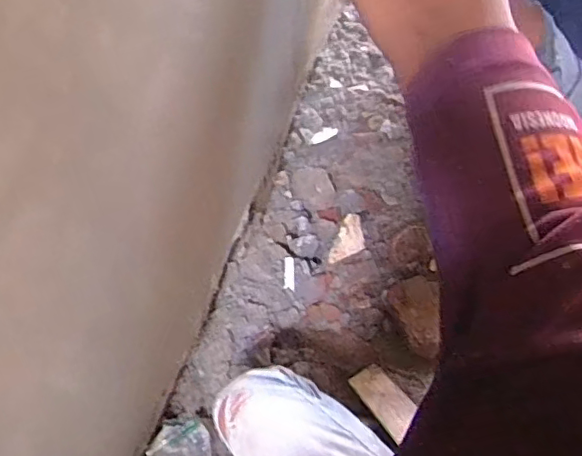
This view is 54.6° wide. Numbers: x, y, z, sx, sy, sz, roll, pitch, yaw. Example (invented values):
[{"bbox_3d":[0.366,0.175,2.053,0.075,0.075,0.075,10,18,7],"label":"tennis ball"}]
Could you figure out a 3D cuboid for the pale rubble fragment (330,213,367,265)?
[{"bbox_3d":[0.123,0.025,1.153,0.058,0.024,0.123,17,57,10],"label":"pale rubble fragment"}]

